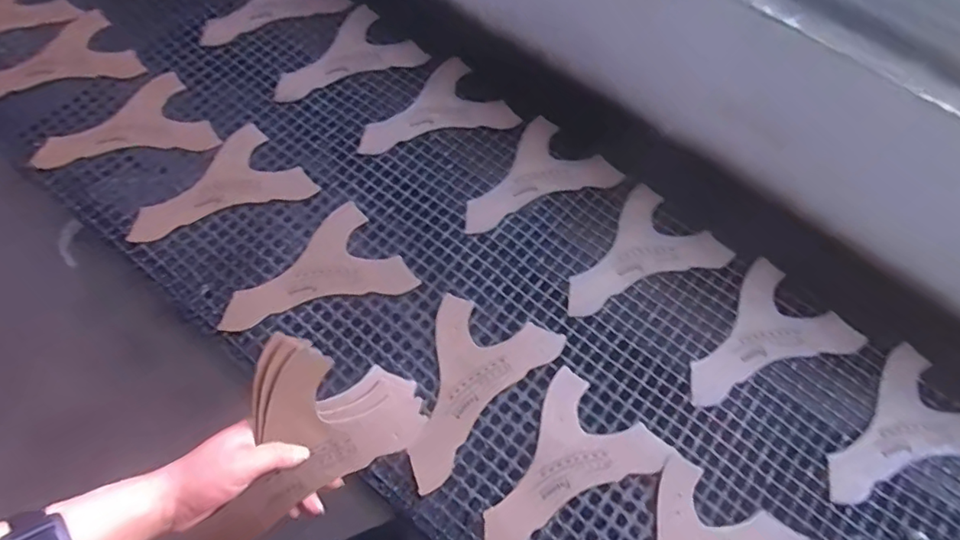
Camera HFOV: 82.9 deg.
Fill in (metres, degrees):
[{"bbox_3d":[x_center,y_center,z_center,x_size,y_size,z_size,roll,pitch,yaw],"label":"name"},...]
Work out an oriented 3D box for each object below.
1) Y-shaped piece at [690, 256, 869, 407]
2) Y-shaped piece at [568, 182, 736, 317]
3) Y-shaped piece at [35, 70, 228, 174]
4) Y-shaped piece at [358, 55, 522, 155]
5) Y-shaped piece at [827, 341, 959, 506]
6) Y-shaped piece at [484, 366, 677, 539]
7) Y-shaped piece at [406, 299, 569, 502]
[{"bbox_3d":[0.352,0.098,0.684,0.215,0.018,0.150,-35,70,-18],"label":"Y-shaped piece"},{"bbox_3d":[0.213,-0.005,0.723,0.149,0.008,0.218,42,69,17],"label":"Y-shaped piece"},{"bbox_3d":[-0.513,-0.215,0.784,0.233,0.012,0.142,-15,65,-10],"label":"Y-shaped piece"},{"bbox_3d":[-0.077,-0.249,0.831,0.235,0.013,0.138,-20,66,-12],"label":"Y-shaped piece"},{"bbox_3d":[0.501,0.205,0.642,0.216,0.022,0.147,-32,69,-17],"label":"Y-shaped piece"},{"bbox_3d":[0.098,0.240,0.608,0.149,0.010,0.217,35,67,14],"label":"Y-shaped piece"},{"bbox_3d":[-0.003,0.151,0.641,0.147,0.007,0.215,19,68,4],"label":"Y-shaped piece"}]

